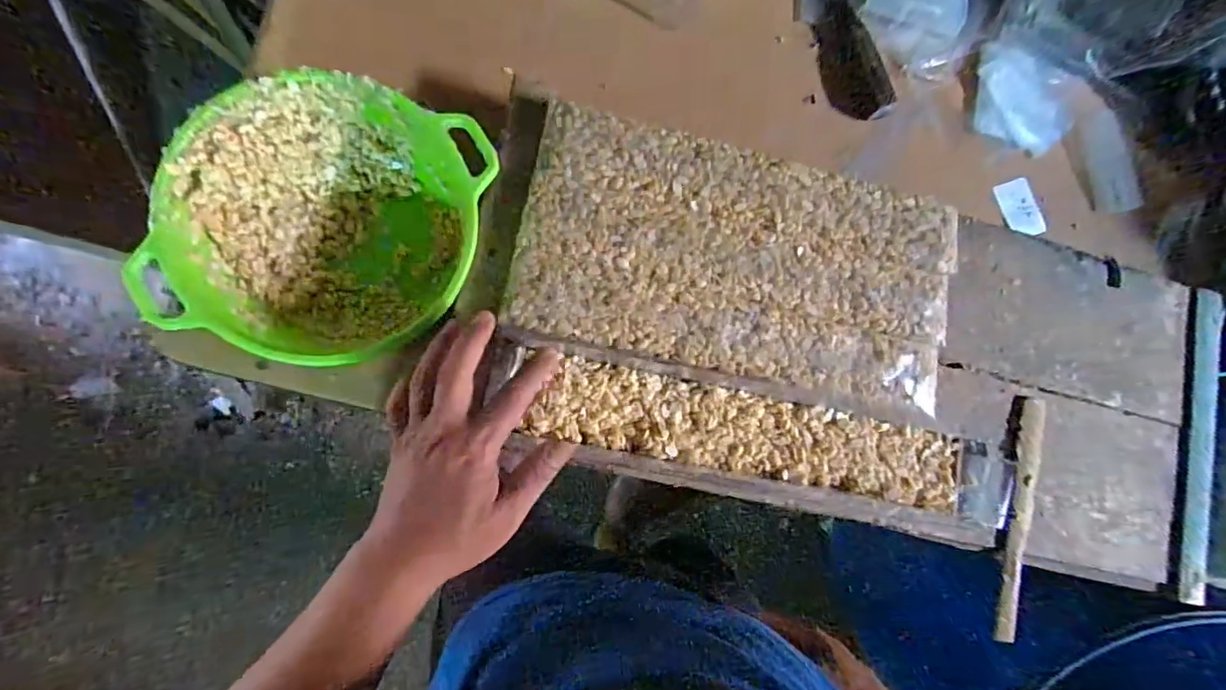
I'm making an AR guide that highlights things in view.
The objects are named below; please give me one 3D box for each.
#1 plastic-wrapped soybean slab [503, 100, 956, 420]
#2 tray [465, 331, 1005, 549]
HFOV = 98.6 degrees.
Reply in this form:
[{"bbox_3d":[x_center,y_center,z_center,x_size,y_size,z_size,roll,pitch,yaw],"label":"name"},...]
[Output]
[{"bbox_3d":[0.109,-0.064,0.429,0.359,0.019,0.180,12,87,-6],"label":"plastic-wrapped soybean slab"},{"bbox_3d":[0.112,0.075,0.429,0.435,0.036,0.090,14,86,-9],"label":"tray"}]

